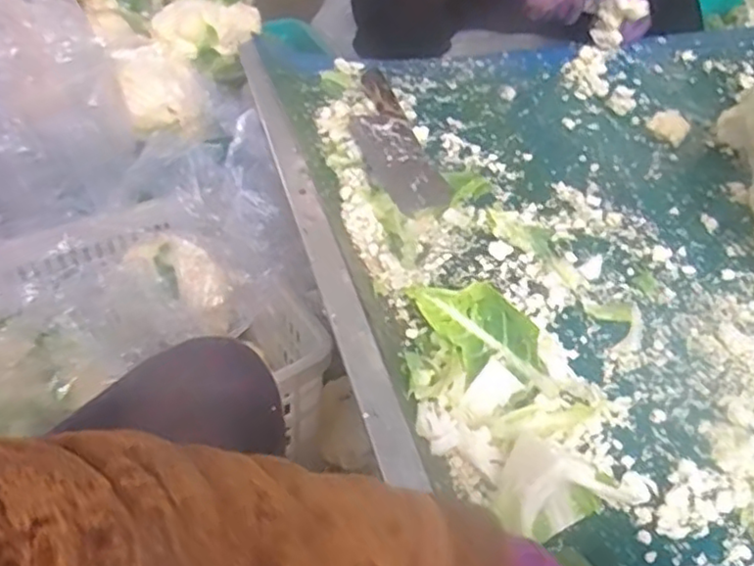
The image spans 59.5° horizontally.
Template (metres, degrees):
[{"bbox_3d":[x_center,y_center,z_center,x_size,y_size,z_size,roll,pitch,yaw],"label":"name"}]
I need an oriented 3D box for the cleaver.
[{"bbox_3d":[0.012,-0.190,0.833,0.082,0.017,0.312,-10,49,-15],"label":"cleaver"}]

